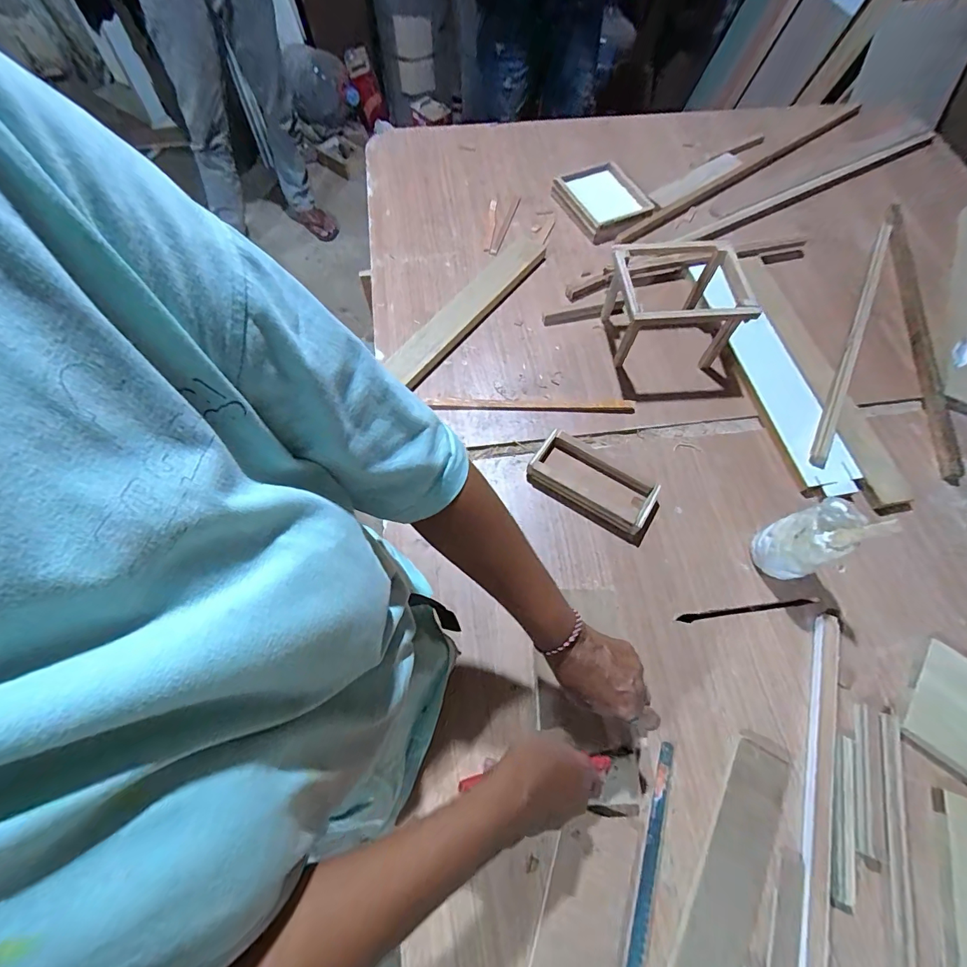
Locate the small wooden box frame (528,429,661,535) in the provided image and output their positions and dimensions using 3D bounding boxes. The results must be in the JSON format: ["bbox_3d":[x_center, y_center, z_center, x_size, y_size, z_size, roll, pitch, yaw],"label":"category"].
[{"bbox_3d":[0.142,-0.003,0.579,0.160,0.034,0.071,29,68,13],"label":"small wooden box frame"}]

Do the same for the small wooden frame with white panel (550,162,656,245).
[{"bbox_3d":[0.223,-0.530,0.821,0.139,0.041,0.165,-30,68,-14],"label":"small wooden frame with white panel"}]

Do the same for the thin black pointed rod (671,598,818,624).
[{"bbox_3d":[0.320,0.153,0.535,0.175,0.004,0.010,-7,65,-3],"label":"thin black pointed rod"}]

